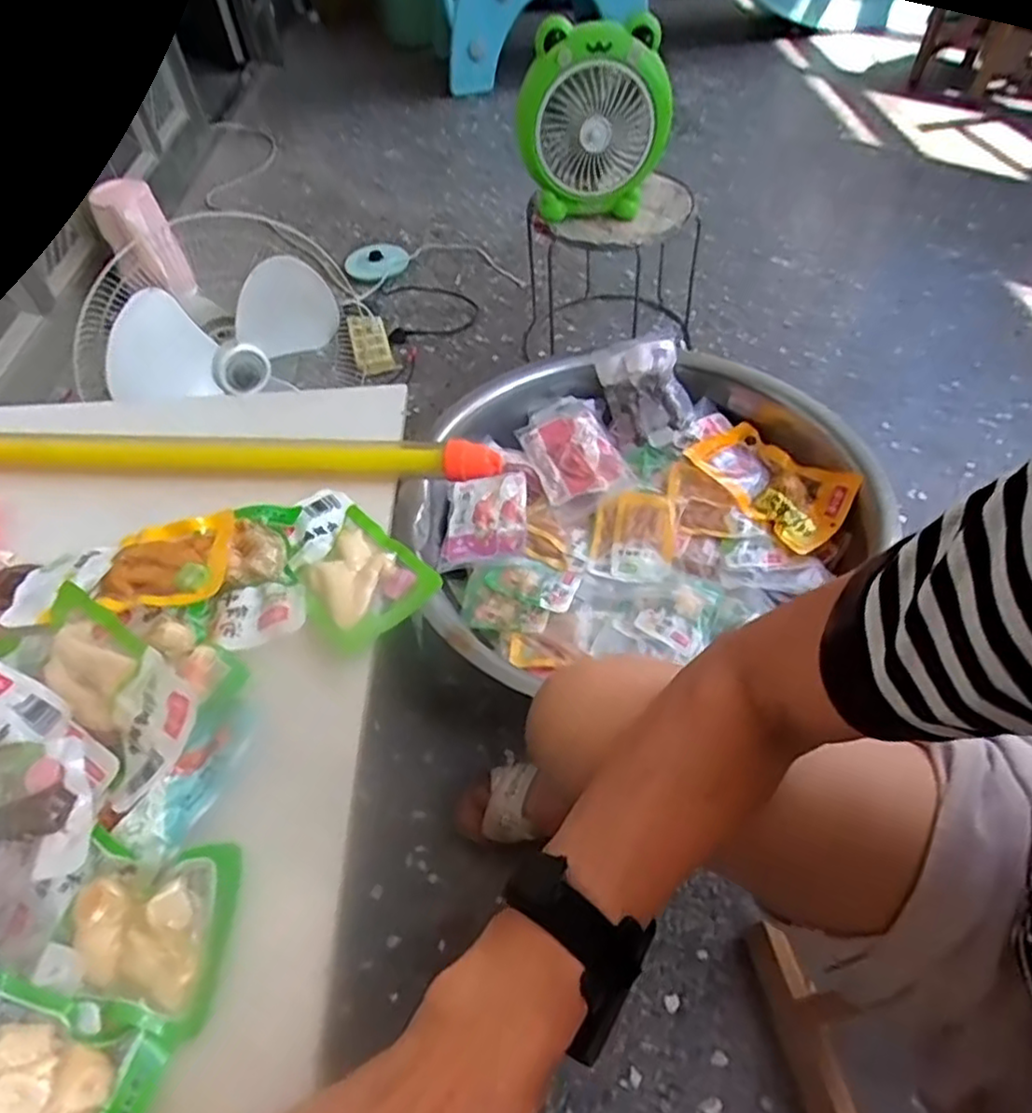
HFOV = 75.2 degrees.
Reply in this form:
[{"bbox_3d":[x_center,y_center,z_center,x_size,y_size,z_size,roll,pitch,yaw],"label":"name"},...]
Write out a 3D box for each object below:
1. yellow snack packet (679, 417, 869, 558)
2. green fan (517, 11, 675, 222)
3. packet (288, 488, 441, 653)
[{"bbox_3d":[0.367,-0.115,0.966,0.131,0.042,0.237,-33,56,-20],"label":"yellow snack packet"},{"bbox_3d":[0.127,-0.687,1.061,0.233,0.253,0.094,-1,51,3],"label":"green fan"},{"bbox_3d":[-0.121,0.003,0.469,0.078,0.012,0.135,-35,57,-22],"label":"packet"}]

